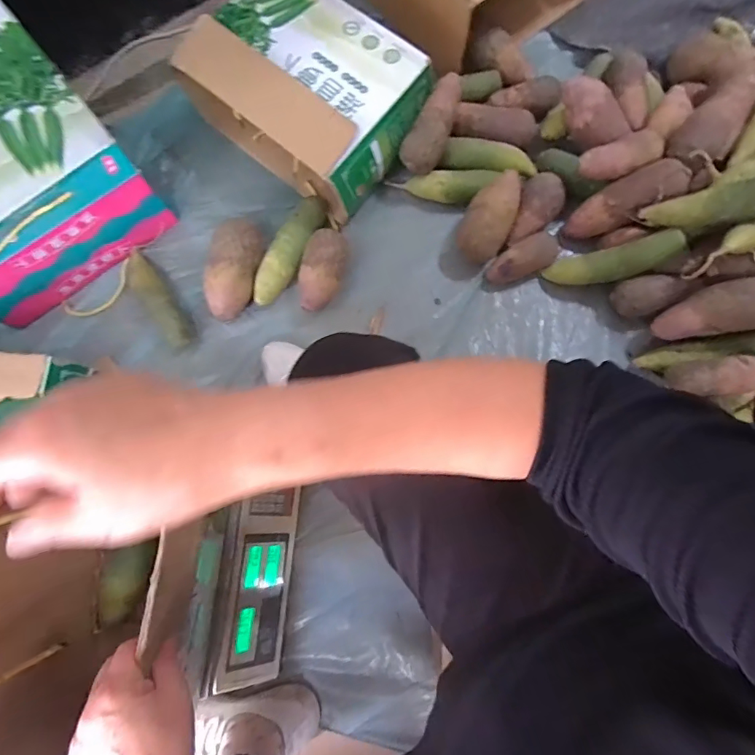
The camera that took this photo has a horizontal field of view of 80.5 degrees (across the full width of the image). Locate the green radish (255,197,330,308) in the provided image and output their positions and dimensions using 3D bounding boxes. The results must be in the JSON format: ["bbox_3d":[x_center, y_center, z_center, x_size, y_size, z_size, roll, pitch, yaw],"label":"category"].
[{"bbox_3d":[-0.152,-0.224,0.784,0.058,0.052,0.221,24,80,5],"label":"green radish"}]

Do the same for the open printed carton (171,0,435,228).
[{"bbox_3d":[-0.117,-0.491,0.785,0.366,0.157,0.251,40,82,8],"label":"open printed carton"}]

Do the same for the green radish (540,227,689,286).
[{"bbox_3d":[0.386,-0.189,0.738,0.201,0.045,0.045,-10,78,25],"label":"green radish"}]

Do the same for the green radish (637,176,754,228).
[{"bbox_3d":[0.505,-0.250,0.635,0.221,0.046,0.046,-1,76,38],"label":"green radish"}]

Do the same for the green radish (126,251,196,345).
[{"bbox_3d":[-0.379,-0.137,0.769,0.052,0.065,0.196,-39,81,-6],"label":"green radish"}]

